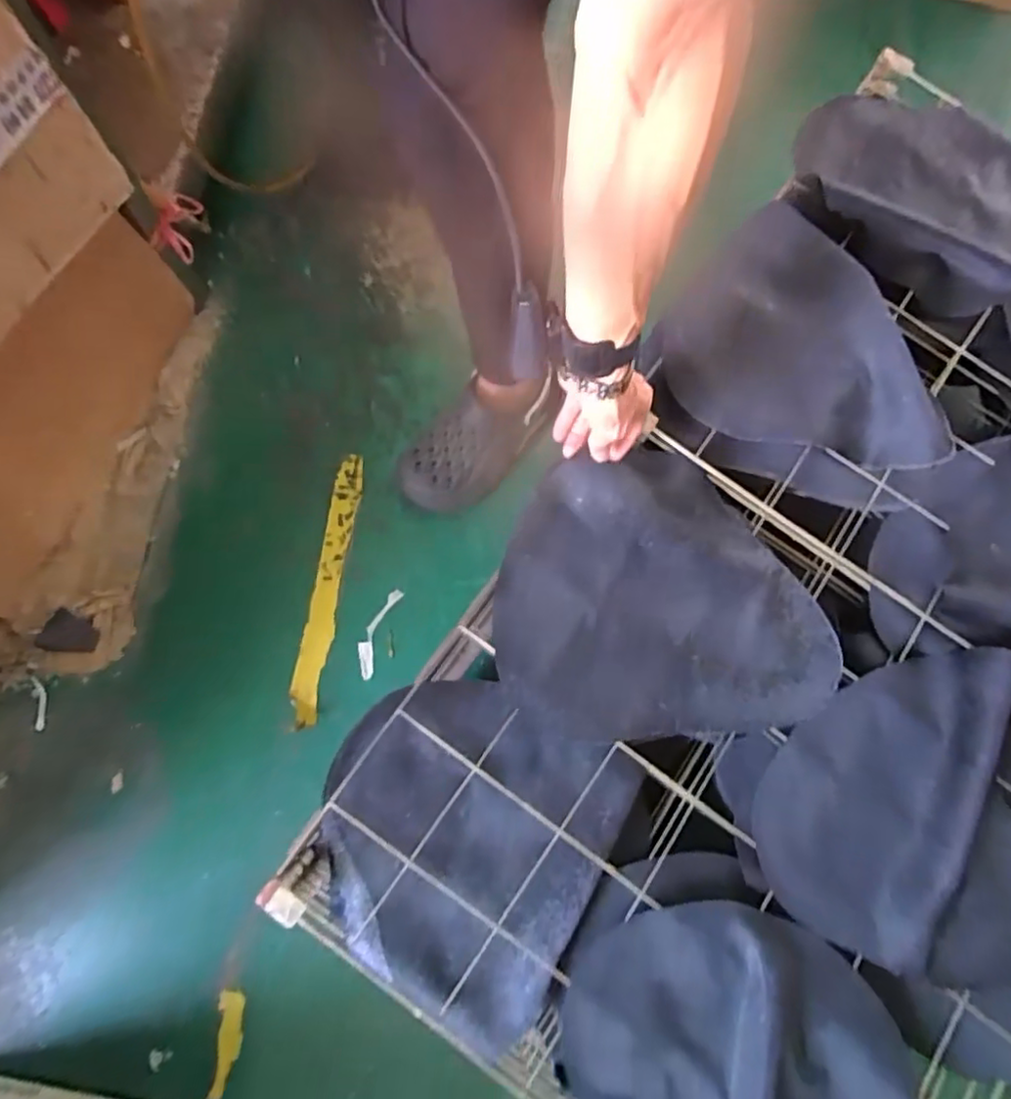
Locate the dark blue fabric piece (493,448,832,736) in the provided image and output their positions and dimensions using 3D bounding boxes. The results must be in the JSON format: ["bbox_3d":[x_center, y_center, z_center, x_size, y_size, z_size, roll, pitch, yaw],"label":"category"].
[{"bbox_3d":[0.159,0.044,0.667,0.337,0.037,0.284,-4,77,-2],"label":"dark blue fabric piece"}]

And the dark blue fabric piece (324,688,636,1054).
[{"bbox_3d":[-0.043,0.278,0.616,0.277,0.039,0.291,28,81,1],"label":"dark blue fabric piece"}]

